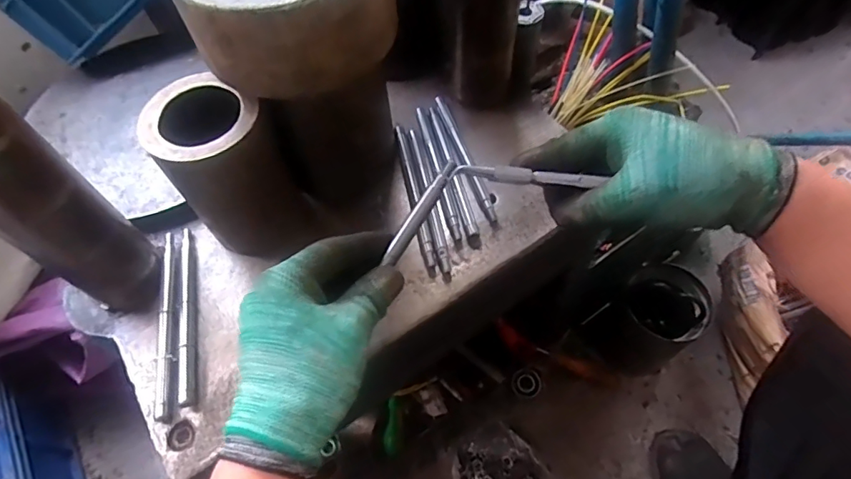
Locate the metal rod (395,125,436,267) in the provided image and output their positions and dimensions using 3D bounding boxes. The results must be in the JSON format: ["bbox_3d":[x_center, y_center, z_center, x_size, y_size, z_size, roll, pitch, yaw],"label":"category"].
[{"bbox_3d":[-0.011,-0.047,0.474,0.008,0.007,0.162,-12,59,-4],"label":"metal rod"}]

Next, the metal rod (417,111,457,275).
[{"bbox_3d":[0.011,-0.072,0.484,0.010,0.013,0.162,-12,59,-4],"label":"metal rod"}]

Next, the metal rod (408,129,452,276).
[{"bbox_3d":[0.003,-0.043,0.476,0.010,0.011,0.162,-11,59,-3],"label":"metal rod"}]

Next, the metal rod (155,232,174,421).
[{"bbox_3d":[-0.218,0.066,0.422,0.011,0.011,0.165,-11,59,-4],"label":"metal rod"}]

